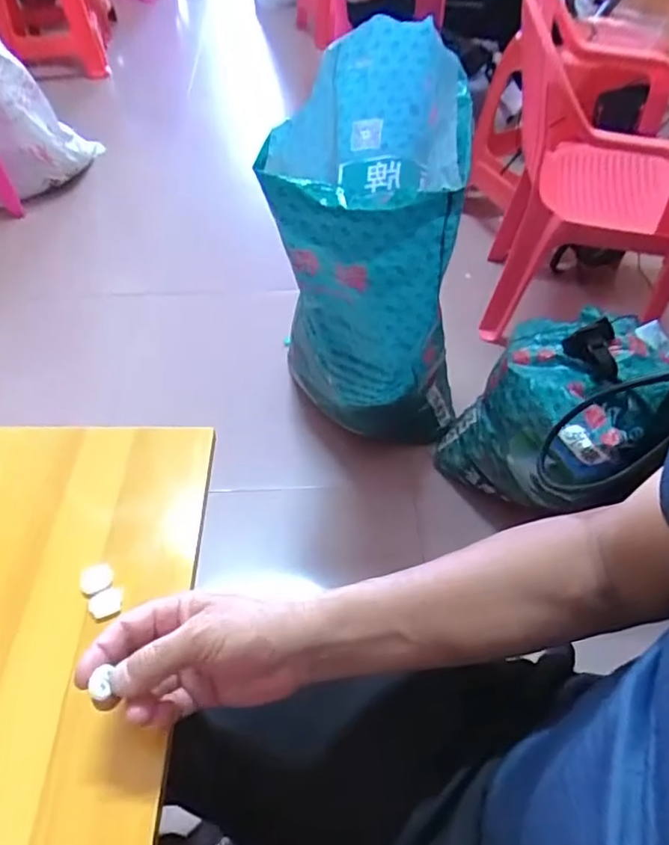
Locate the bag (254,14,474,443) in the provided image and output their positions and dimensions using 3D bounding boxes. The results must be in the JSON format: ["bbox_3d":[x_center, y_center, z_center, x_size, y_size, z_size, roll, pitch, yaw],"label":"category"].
[{"bbox_3d":[0.073,-0.241,0.983,0.302,0.595,0.349,7,50,5],"label":"bag"}]

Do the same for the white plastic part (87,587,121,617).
[{"bbox_3d":[-0.174,0.137,0.455,0.024,0.006,0.021,-25,54,-20],"label":"white plastic part"}]

